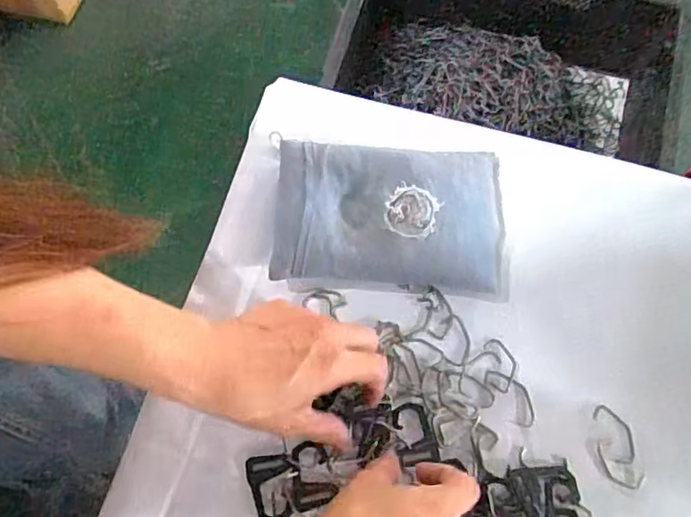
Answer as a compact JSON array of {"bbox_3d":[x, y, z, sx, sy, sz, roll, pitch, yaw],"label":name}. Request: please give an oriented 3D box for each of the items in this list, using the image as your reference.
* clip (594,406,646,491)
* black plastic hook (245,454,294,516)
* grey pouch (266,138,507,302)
[{"bbox_3d":[0.187,0.130,0.407,0.027,0.004,0.056,-8,71,-4],"label":"clip"},{"bbox_3d":[-0.050,0.153,0.394,0.031,0.004,0.042,-3,71,-3],"label":"black plastic hook"},{"bbox_3d":[0.033,-0.033,0.436,0.171,0.031,0.113,4,71,0],"label":"grey pouch"}]

